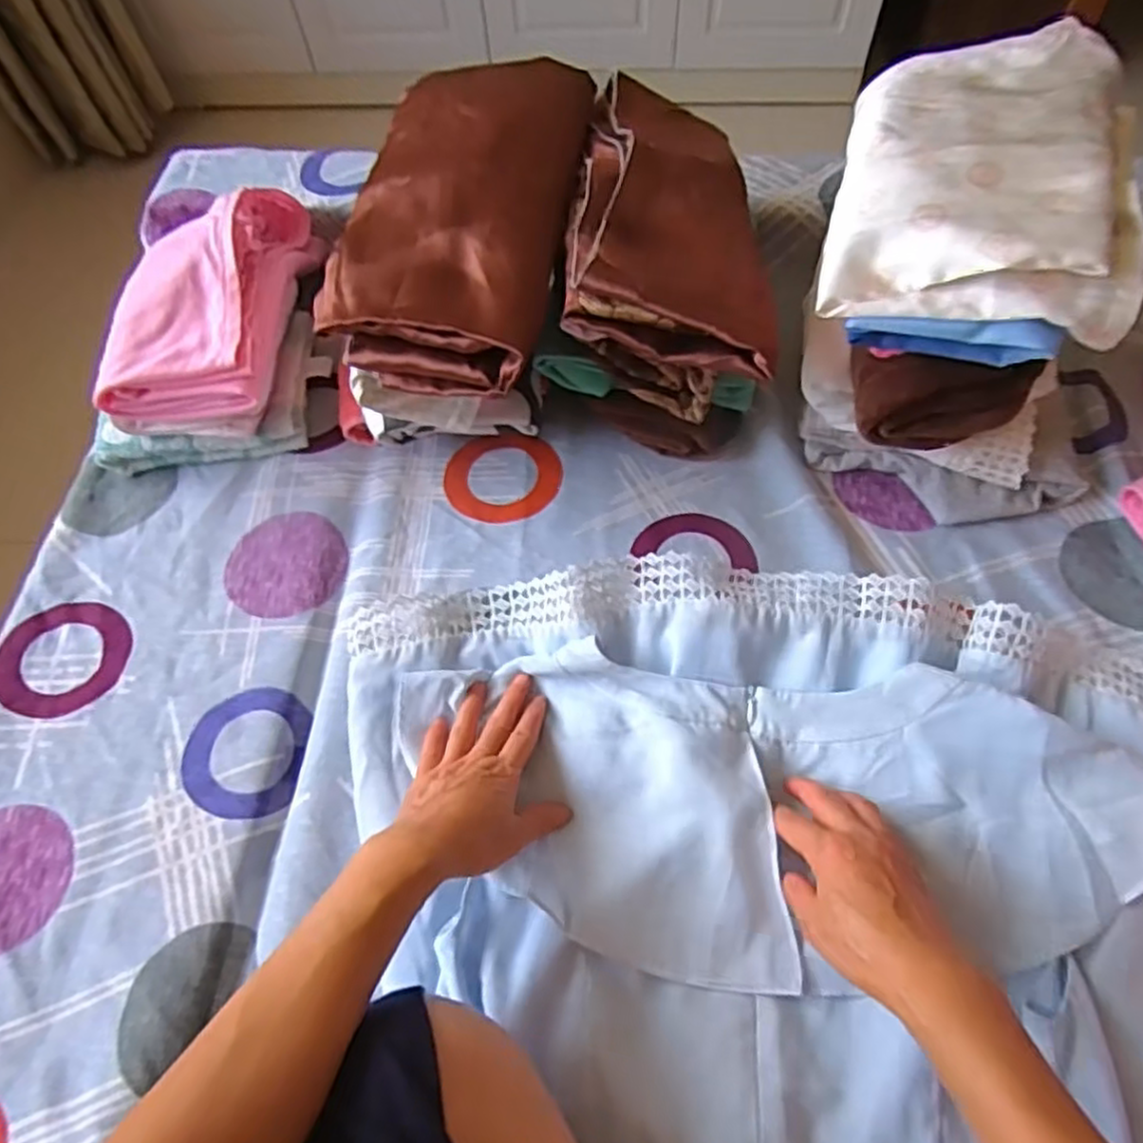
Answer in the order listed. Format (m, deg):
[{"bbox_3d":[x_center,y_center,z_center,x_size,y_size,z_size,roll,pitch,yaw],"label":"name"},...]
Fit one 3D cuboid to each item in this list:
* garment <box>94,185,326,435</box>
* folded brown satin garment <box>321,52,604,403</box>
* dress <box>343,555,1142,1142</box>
[{"bbox_3d":[-0.302,-0.240,0.608,0.120,0.081,0.266,-3,62,1],"label":"garment"},{"bbox_3d":[-0.074,-0.265,0.519,0.150,0.064,0.288,9,63,7],"label":"folded brown satin garment"},{"bbox_3d":[0.114,0.158,0.439,0.541,0.038,0.350,6,64,7],"label":"dress"}]

